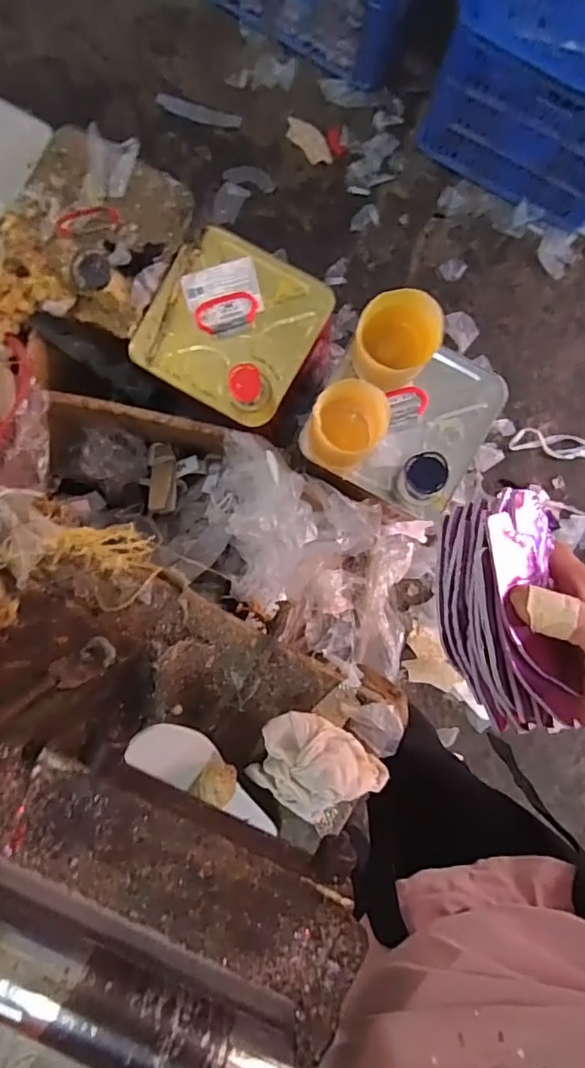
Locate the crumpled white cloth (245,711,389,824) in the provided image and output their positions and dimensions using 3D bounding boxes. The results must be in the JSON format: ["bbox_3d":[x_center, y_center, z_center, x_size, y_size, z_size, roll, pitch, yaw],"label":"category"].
[{"bbox_3d":[0.019,0.195,0.451,0.102,0.035,0.074,36,91,0],"label":"crumpled white cloth"}]

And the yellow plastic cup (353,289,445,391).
[{"bbox_3d":[0.136,-0.256,0.751,0.102,0.129,0.099,0,91,1],"label":"yellow plastic cup"}]

